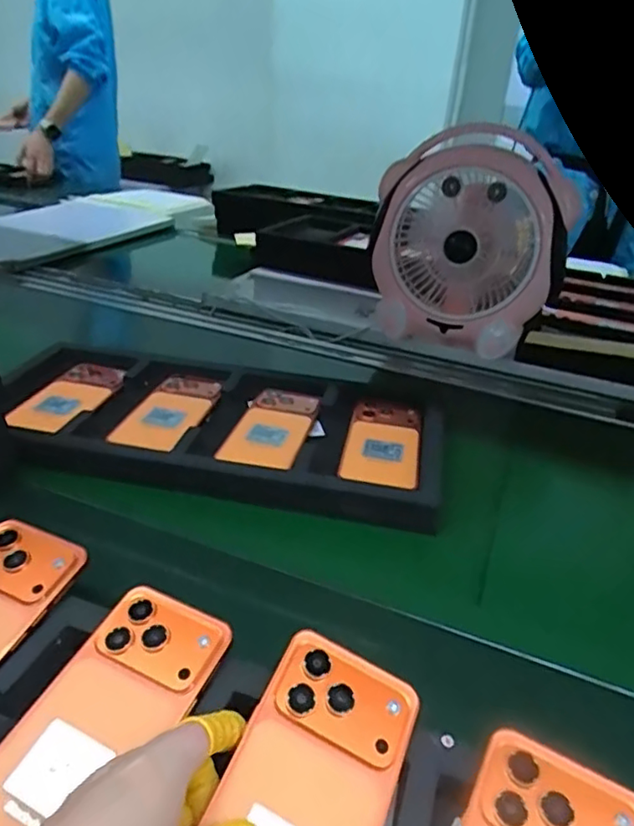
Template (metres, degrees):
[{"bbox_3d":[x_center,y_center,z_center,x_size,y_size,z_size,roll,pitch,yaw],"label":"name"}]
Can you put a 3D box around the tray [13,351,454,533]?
[{"bbox_3d":[-0.103,0.012,0.604,0.454,0.031,0.223,11,28,4],"label":"tray"}]

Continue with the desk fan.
[{"bbox_3d":[0.199,-0.207,0.795,0.244,0.265,0.122,20,30,19],"label":"desk fan"}]

